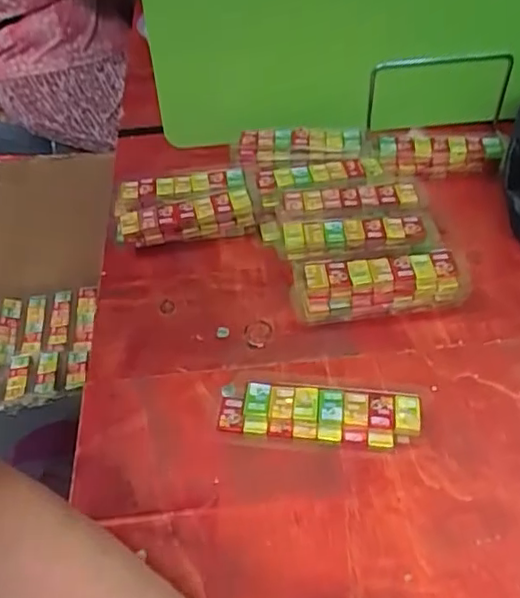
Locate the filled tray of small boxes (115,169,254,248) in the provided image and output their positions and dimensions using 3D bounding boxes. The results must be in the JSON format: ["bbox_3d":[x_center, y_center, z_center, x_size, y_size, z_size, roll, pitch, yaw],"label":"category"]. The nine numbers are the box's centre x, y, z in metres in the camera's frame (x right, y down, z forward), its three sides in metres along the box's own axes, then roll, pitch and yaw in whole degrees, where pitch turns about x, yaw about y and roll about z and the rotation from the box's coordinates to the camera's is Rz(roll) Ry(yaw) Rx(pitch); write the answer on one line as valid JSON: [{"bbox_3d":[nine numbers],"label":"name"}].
[{"bbox_3d":[-0.073,-0.090,0.581,0.125,0.034,0.078,-10,46,-5],"label":"filled tray of small boxes"}]

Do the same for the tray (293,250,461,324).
[{"bbox_3d":[0.096,-0.014,0.499,0.135,0.038,0.057,-3,46,1],"label":"tray"}]

